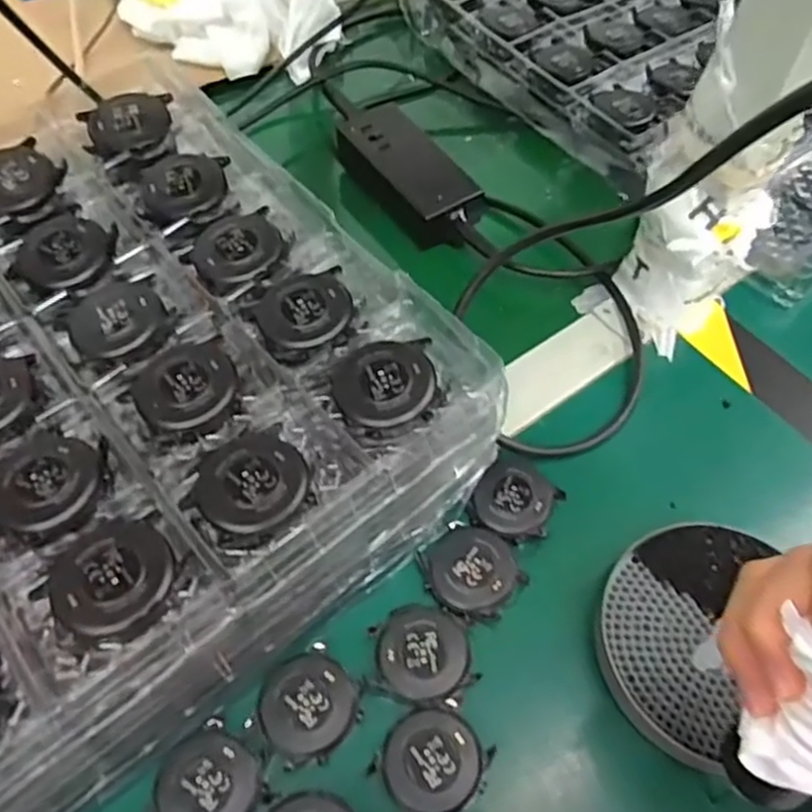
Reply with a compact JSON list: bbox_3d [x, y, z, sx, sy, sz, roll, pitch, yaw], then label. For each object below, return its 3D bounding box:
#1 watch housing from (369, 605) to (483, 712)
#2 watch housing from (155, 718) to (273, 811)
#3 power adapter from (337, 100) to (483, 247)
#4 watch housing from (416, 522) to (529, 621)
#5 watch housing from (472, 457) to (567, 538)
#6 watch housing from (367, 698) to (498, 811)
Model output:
[{"bbox_3d":[0.008,0.119,0.349,0.046,0.011,0.047,2,57,0],"label":"watch housing"},{"bbox_3d":[-0.086,0.167,0.316,0.043,0.009,0.044,38,63,21],"label":"watch housing"},{"bbox_3d":[0.003,-0.167,0.522,0.060,0.031,0.126,-30,62,-19],"label":"power adapter"},{"bbox_3d":[0.034,0.083,0.371,0.047,0.009,0.046,1,57,-1],"label":"watch housing"},{"bbox_3d":[0.060,0.050,0.392,0.043,0.010,0.042,1,57,-1],"label":"watch housing"},{"bbox_3d":[0.012,0.158,0.321,0.046,0.006,0.043,-29,62,-19],"label":"watch housing"}]

